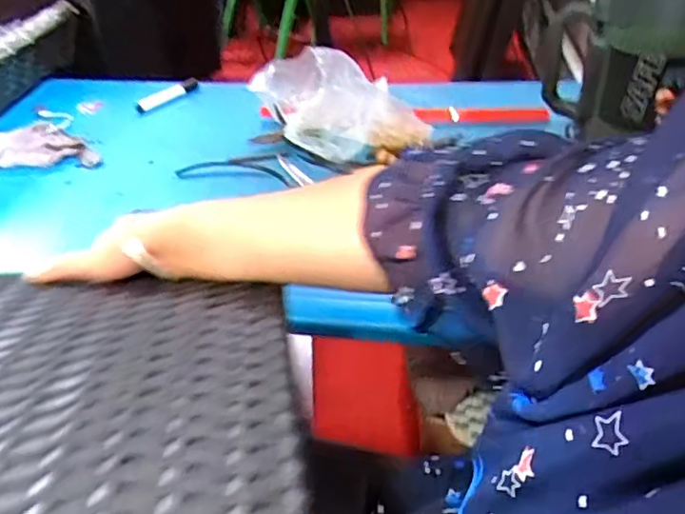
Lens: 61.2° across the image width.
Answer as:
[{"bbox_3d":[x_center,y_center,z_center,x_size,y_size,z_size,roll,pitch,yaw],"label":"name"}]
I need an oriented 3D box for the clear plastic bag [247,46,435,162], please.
[{"bbox_3d":[-0.002,-0.234,0.890,0.257,0.122,0.116,2,44,8],"label":"clear plastic bag"}]

